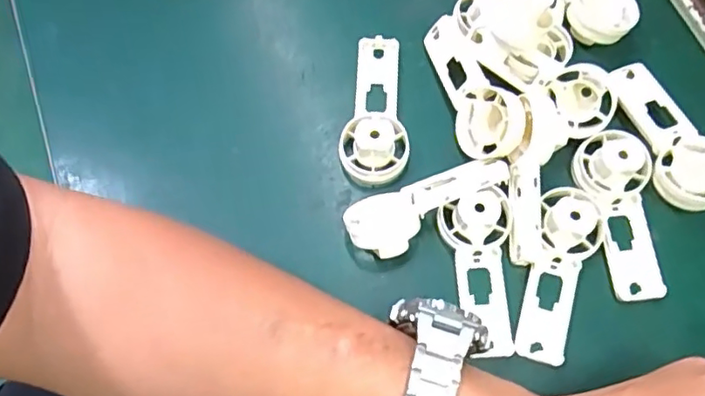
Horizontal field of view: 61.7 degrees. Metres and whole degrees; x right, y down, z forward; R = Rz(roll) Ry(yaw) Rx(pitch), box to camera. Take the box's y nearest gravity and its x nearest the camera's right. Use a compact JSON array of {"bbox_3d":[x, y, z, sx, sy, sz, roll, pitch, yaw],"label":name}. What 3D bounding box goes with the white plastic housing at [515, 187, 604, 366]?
[{"bbox_3d":[0.109,0.040,0.311,0.031,0.018,0.091,14,85,7],"label":"white plastic housing"}]

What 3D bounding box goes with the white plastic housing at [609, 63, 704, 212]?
[{"bbox_3d":[0.178,-0.035,0.335,0.041,0.024,0.091,-17,71,-4],"label":"white plastic housing"}]

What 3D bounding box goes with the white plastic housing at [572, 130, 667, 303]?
[{"bbox_3d":[0.145,0.008,0.318,0.038,0.025,0.090,-3,71,1],"label":"white plastic housing"}]

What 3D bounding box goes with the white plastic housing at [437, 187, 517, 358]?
[{"bbox_3d":[0.071,0.039,0.314,0.038,0.018,0.086,-8,83,-1],"label":"white plastic housing"}]

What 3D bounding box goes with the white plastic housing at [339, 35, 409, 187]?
[{"bbox_3d":[0.011,-0.055,0.343,0.038,0.029,0.093,-3,71,1],"label":"white plastic housing"}]

